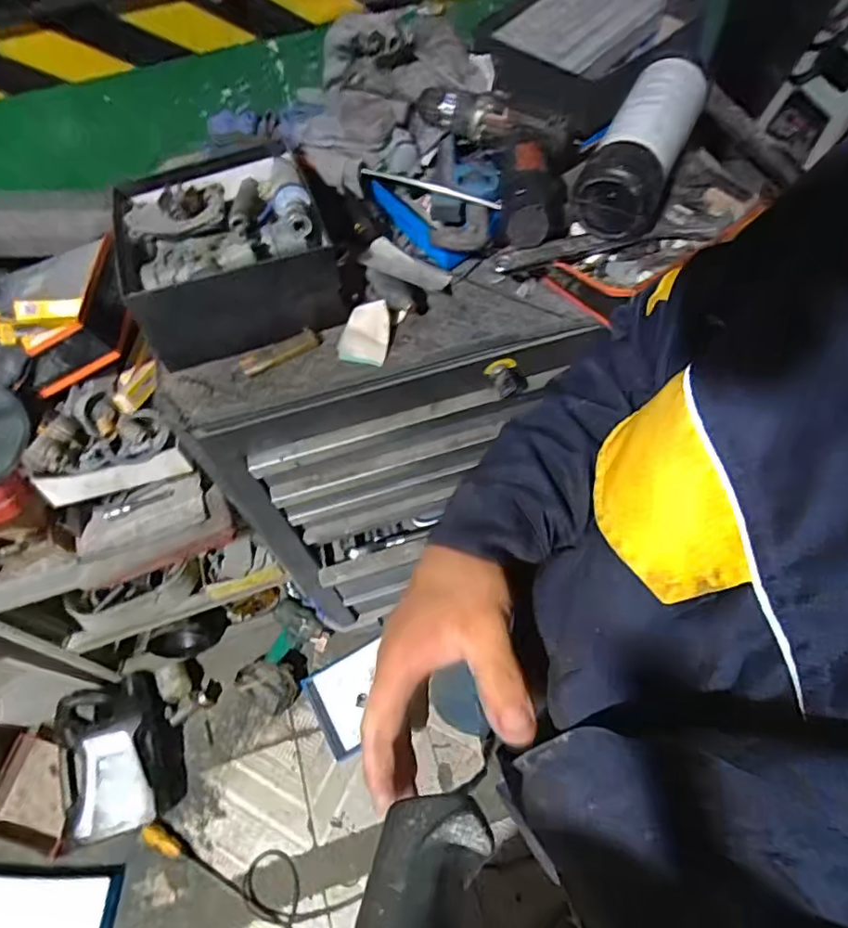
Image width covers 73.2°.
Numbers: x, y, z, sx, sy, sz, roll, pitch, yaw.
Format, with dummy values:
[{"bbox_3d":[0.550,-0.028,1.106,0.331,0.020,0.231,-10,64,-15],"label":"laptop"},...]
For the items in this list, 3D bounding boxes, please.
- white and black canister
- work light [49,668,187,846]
[{"bbox_3d":[0.235,-0.342,0.604,0.084,0.081,0.224,22,64,14],"label":"white and black canister"},{"bbox_3d":[-0.705,0.671,1.313,0.258,0.116,0.319,-19,62,-8],"label":"work light"}]

